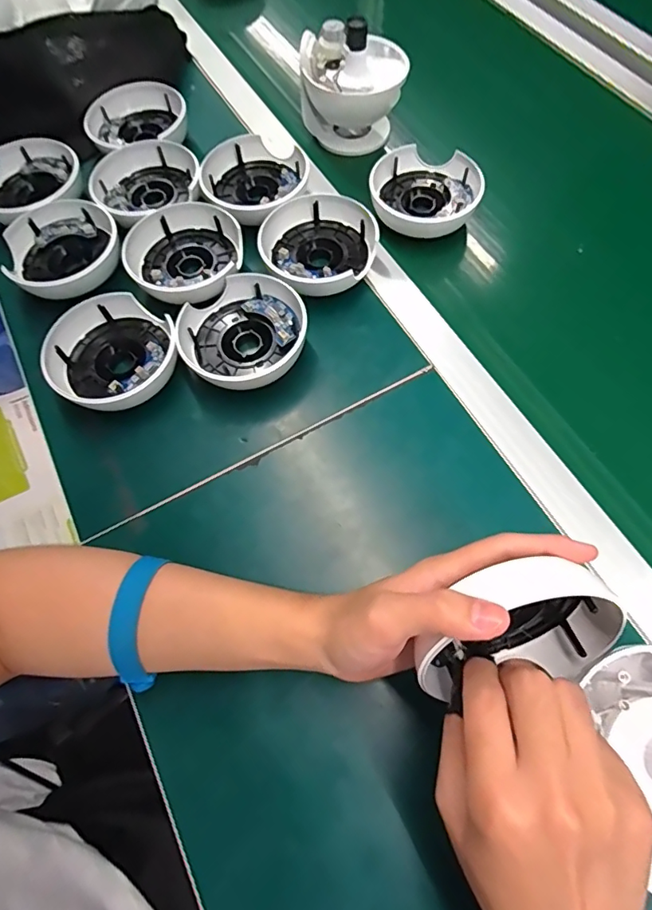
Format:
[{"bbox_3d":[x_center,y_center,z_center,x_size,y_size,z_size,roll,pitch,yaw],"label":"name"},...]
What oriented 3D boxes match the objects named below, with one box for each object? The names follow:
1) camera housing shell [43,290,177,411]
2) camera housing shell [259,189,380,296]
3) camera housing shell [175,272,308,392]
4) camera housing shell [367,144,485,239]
[{"bbox_3d":[-0.197,-0.093,0.450,0.113,0.039,0.111,0,66,1],"label":"camera housing shell"},{"bbox_3d":[-0.008,-0.214,0.498,0.117,0.036,0.120,-9,66,-3],"label":"camera housing shell"},{"bbox_3d":[-0.075,-0.113,0.455,0.115,0.042,0.112,0,66,1],"label":"camera housing shell"},{"bbox_3d":[0.107,-0.292,0.533,0.118,0.040,0.113,-6,66,-2],"label":"camera housing shell"}]

